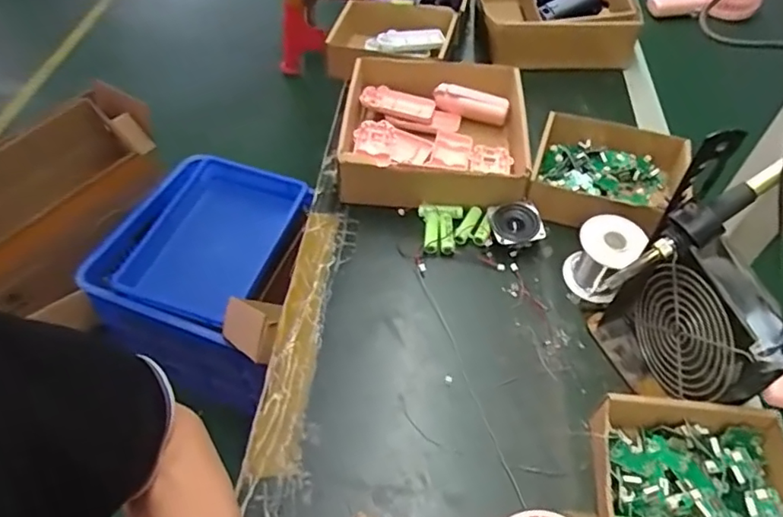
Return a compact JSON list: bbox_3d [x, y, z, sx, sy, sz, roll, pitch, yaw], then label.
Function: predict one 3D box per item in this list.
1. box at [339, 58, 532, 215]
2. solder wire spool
[{"bbox_3d":[0.055,-0.155,0.689,0.209,0.069,0.225,6,51,3],"label":"box"},{"bbox_3d":[0.212,-0.002,0.561,0.061,0.062,0.061,34,57,23],"label":"solder wire spool"}]

